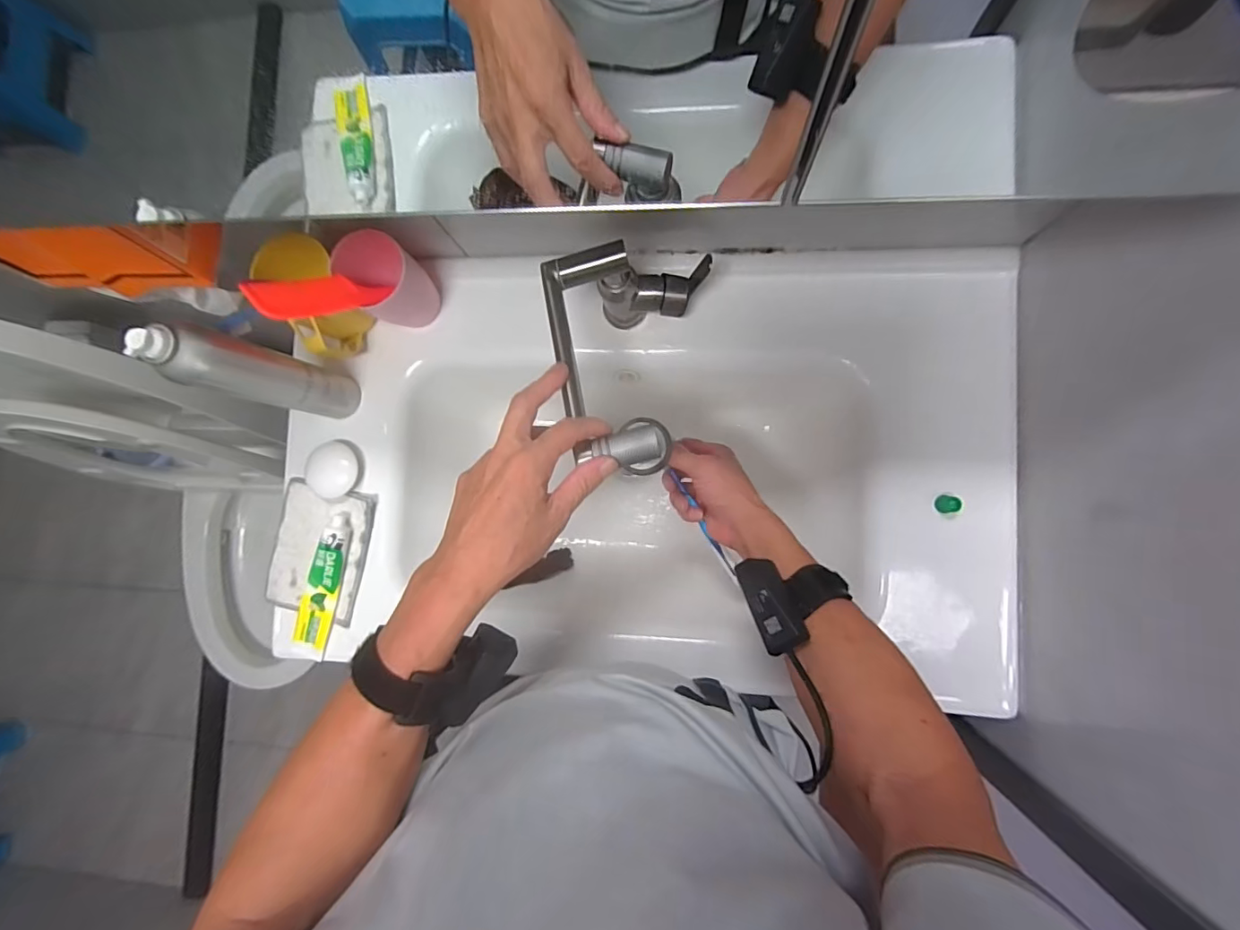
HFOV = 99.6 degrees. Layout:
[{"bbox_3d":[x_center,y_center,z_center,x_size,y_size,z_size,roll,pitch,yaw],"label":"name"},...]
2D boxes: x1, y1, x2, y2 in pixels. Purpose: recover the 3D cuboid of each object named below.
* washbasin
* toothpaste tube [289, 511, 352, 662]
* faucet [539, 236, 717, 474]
[{"bbox_3d":[0.035,-0.004,0.616,0.731,0.156,0.445,3,87,7],"label":"washbasin"},{"bbox_3d":[-0.337,0.142,0.595,0.041,0.031,0.177,17,89,7],"label":"toothpaste tube"},{"bbox_3d":[-0.001,-0.096,0.487,0.127,0.179,0.199,8,88,7],"label":"faucet"}]

